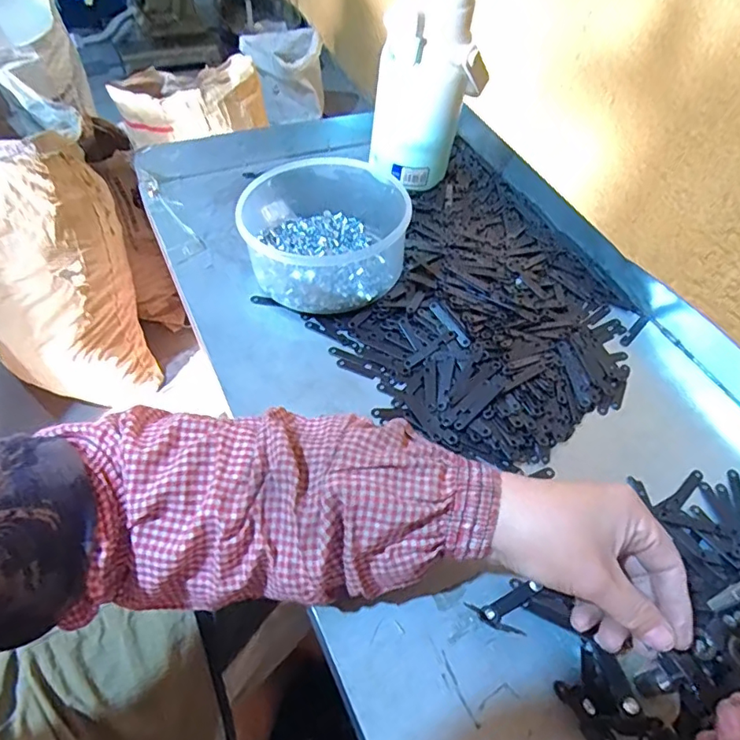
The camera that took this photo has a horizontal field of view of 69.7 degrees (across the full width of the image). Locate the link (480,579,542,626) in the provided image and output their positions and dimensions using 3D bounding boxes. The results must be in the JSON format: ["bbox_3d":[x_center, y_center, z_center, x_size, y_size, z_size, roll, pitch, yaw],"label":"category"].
[{"bbox_3d":[0.088,0.147,0.336,0.041,0.006,0.011,-26,60,-20],"label":"link"}]

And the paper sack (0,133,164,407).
[{"bbox_3d":[-0.677,-0.184,1.159,0.241,0.659,0.267,6,53,-1],"label":"paper sack"}]

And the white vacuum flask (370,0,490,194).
[{"bbox_3d":[0.058,-0.293,0.548,0.085,0.188,0.099,39,61,23],"label":"white vacuum flask"}]

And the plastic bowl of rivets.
[{"bbox_3d":[-0.042,-0.125,0.488,0.141,0.072,0.147,2,54,-2],"label":"plastic bowl of rivets"}]

